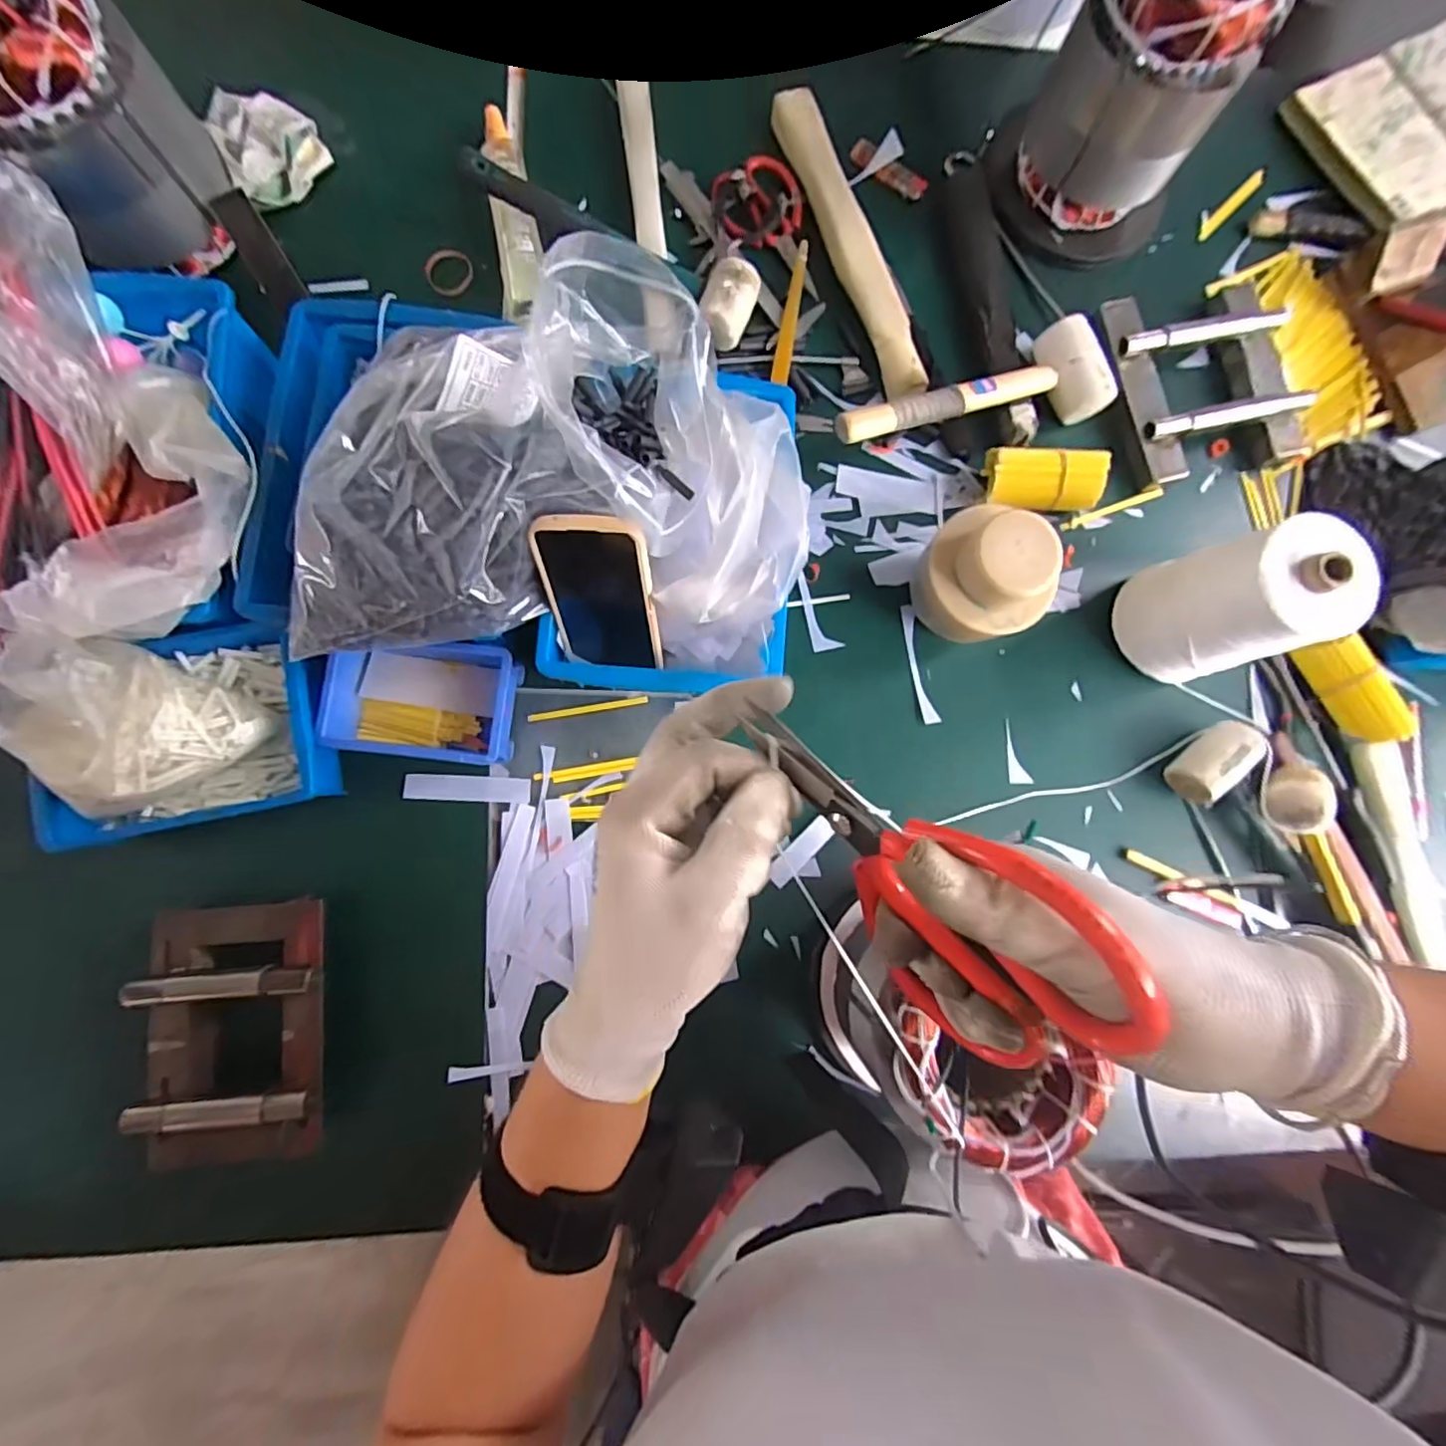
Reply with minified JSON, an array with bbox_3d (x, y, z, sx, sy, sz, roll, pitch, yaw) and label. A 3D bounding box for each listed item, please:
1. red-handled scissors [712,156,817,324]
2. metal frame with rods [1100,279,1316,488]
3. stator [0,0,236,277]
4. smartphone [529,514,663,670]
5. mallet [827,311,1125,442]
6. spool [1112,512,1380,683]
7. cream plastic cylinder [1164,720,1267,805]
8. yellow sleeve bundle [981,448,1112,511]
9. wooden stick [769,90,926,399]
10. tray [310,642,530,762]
[{"bbox_3d":[0.053,-0.496,0.620,0.092,0.008,0.168,-22,87,-6],"label":"red-handled scissors"},{"bbox_3d":[0.500,-0.358,0.623,0.203,0.048,0.197,-12,86,-6],"label":"metal frame with rods"},{"bbox_3d":[-0.511,-0.477,0.491,0.141,0.177,0.141,0,85,-5],"label":"stator"},{"bbox_3d":[-0.094,-0.095,0.470,0.079,0.151,0.010,4,58,3],"label":"smartphone"},{"bbox_3d":[0.241,-0.315,0.592,0.288,0.064,0.099,-19,87,-6],"label":"mallet"},{"bbox_3d":[0.439,-0.101,0.537,0.089,0.171,0.094,0,85,-5],"label":"spool"},{"bbox_3d":[0.478,0.038,0.590,0.055,0.049,0.086,41,83,0],"label":"cream plastic cylinder"},{"bbox_3d":[0.319,-0.237,0.601,0.121,0.048,0.056,3,85,-4],"label":"yellow sleeve bundle"},{"bbox_3d":[0.133,-0.488,0.619,0.045,0.023,0.335,-21,87,-6],"label":"wooden stick"},{"bbox_3d":[-0.257,-0.018,0.517,0.156,0.066,0.093,6,85,-4],"label":"tray"}]

